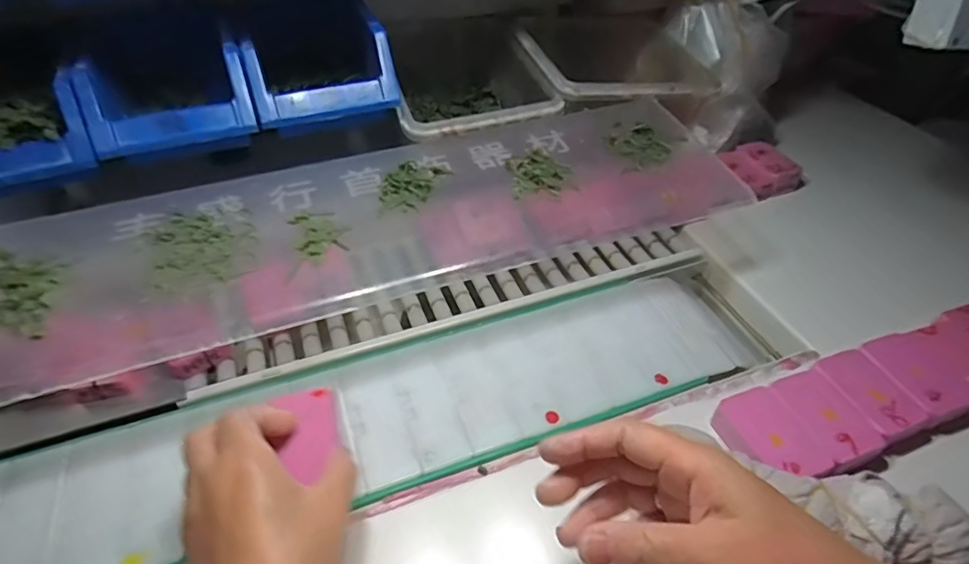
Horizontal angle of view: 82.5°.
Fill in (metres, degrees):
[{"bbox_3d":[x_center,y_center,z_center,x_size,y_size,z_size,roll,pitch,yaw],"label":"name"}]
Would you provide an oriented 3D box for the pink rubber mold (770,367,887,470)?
[{"bbox_3d":[0.248,0.101,0.412,0.046,0.027,0.082,-13,45,-13],"label":"pink rubber mold"}]

